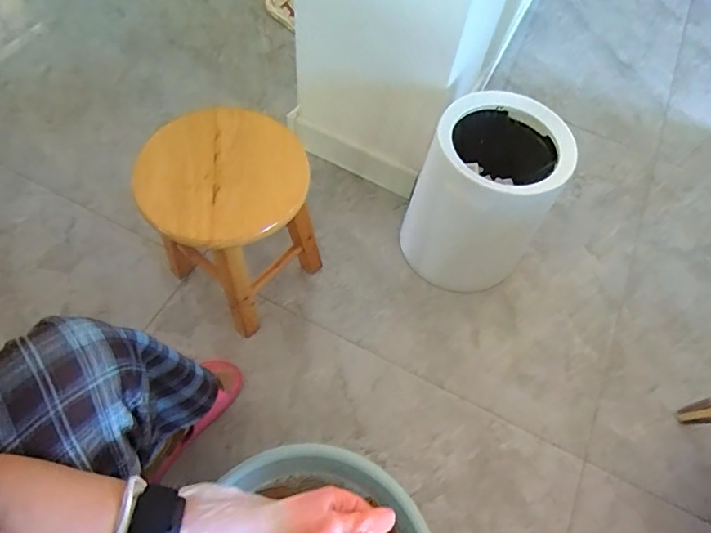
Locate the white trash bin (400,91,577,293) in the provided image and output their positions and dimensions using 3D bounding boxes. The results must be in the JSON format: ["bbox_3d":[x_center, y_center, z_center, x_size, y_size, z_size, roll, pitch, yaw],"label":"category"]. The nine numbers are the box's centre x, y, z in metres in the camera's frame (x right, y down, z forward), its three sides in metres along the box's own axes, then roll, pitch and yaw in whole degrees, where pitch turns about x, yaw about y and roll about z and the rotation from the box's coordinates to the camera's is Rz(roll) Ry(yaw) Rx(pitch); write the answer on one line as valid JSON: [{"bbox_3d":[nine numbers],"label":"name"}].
[{"bbox_3d":[0.222,-0.123,0.879,0.231,0.319,0.225,23,62,10],"label":"white trash bin"}]

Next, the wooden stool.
[{"bbox_3d":[-0.204,-0.082,0.790,0.242,0.325,0.221,39,66,18],"label":"wooden stool"}]

